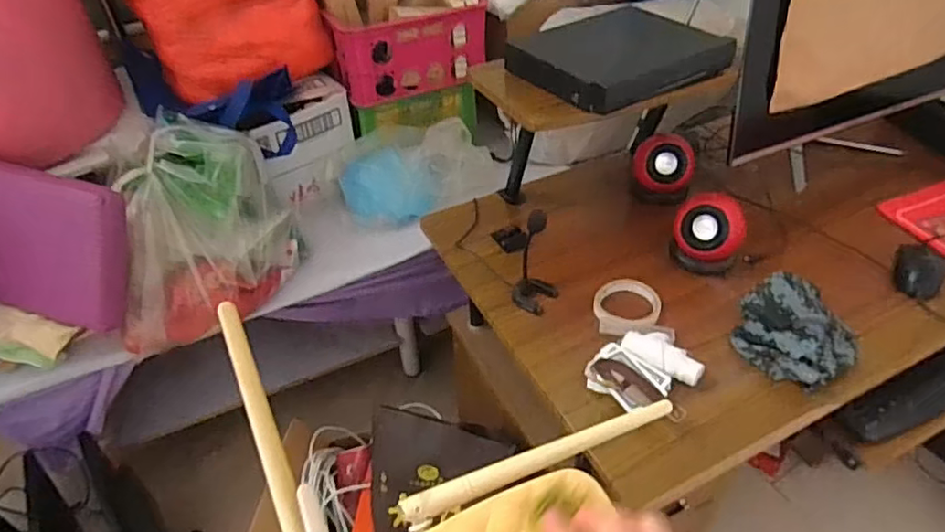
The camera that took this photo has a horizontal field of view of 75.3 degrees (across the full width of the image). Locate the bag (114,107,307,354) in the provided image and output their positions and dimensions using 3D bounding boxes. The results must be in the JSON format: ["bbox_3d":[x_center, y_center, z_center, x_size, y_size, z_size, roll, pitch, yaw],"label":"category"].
[{"bbox_3d":[-0.481,-0.068,1.099,0.232,0.294,0.340,1,42,6],"label":"bag"}]

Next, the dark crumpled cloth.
[{"bbox_3d":[0.436,0.078,0.818,0.165,0.046,0.145,-26,47,-22],"label":"dark crumpled cloth"}]

